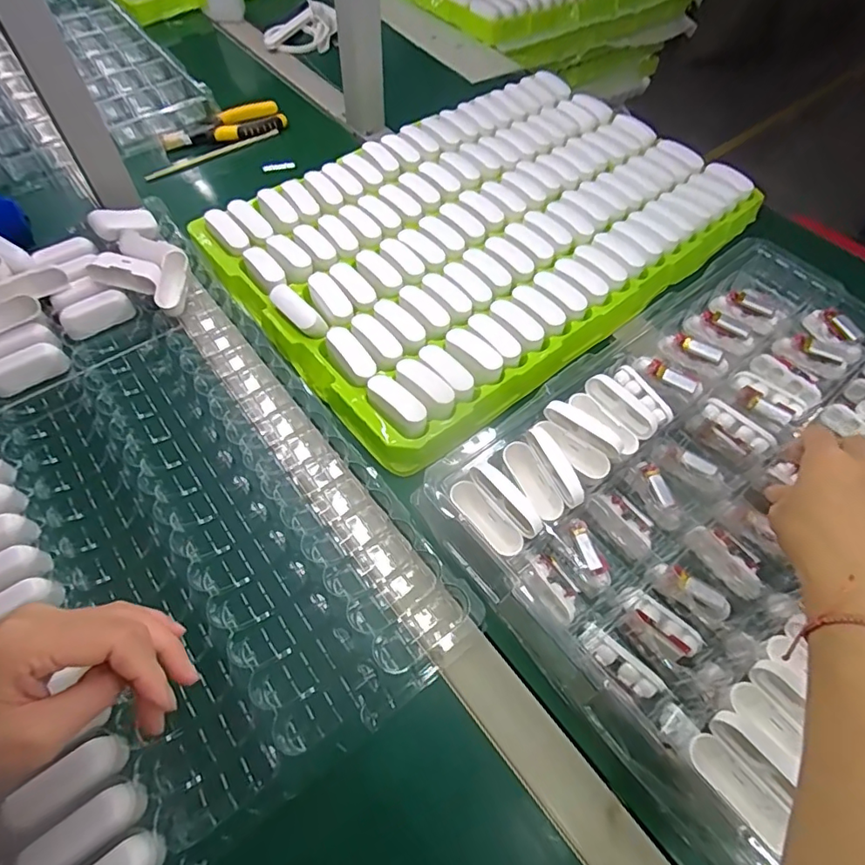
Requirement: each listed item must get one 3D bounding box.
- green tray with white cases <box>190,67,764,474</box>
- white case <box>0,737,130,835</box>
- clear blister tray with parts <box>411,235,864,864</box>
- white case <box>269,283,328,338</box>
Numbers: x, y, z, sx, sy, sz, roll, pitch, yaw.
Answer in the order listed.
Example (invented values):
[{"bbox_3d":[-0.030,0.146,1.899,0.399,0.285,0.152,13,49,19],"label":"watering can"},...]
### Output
[{"bbox_3d":[0.070,-0.245,0.598,0.564,0.035,0.383,-35,66,-21],"label":"green tray with white cases"},{"bbox_3d":[-0.221,0.212,0.312,0.064,0.020,0.023,-33,66,-20],"label":"white case"},{"bbox_3d":[0.299,0.082,0.387,0.461,0.074,0.447,-34,66,-20],"label":"clear blister tray with parts"},{"bbox_3d":[-0.131,-0.116,0.505,0.023,0.025,0.072,-34,66,-20],"label":"white case"}]

